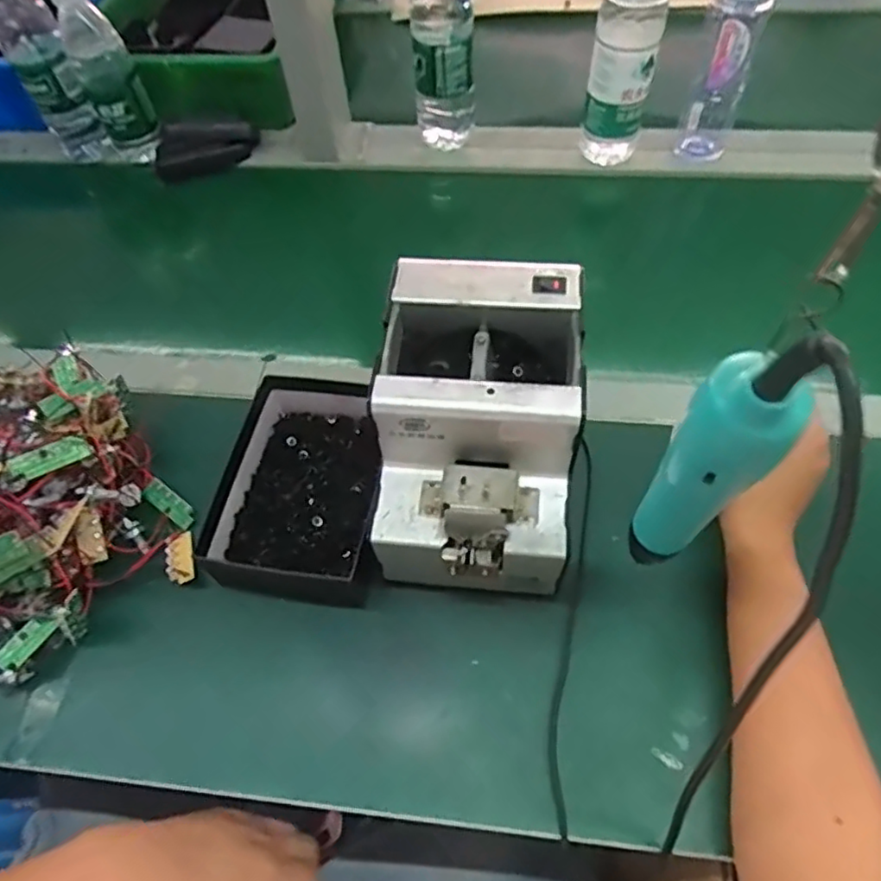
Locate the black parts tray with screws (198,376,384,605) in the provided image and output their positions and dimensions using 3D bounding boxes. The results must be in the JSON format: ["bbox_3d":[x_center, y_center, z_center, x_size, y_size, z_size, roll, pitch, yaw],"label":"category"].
[{"bbox_3d":[-0.099,0.029,0.482,0.113,0.049,0.172,4,58,6],"label":"black parts tray with screws"}]

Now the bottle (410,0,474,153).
[{"bbox_3d":[0.003,-0.417,0.665,0.061,0.235,0.054,-2,57,3],"label":"bottle"}]

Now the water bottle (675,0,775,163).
[{"bbox_3d":[0.285,-0.374,0.643,0.052,0.174,0.054,11,59,11],"label":"water bottle"}]

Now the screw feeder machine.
[{"bbox_3d":[0.026,-0.010,0.422,0.119,0.121,0.177,3,58,6],"label":"screw feeder machine"}]

